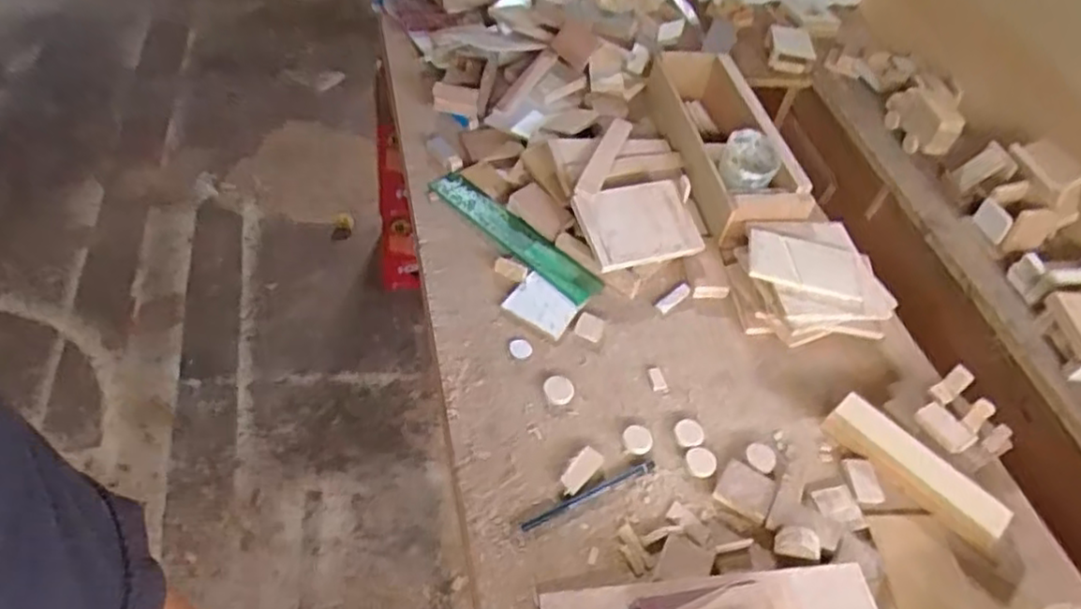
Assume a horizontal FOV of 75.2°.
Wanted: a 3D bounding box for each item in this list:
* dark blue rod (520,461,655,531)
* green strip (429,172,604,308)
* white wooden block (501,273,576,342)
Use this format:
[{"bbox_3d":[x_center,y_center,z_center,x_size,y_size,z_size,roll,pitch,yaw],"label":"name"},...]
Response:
[{"bbox_3d":[0.044,0.167,0.615,0.134,0.004,0.008,-18,54,-23],"label":"dark blue rod"},{"bbox_3d":[-0.031,-0.081,0.814,0.241,0.005,0.048,39,58,24],"label":"green strip"},{"bbox_3d":[0.003,0.000,0.769,0.073,0.007,0.058,30,51,18],"label":"white wooden block"}]

